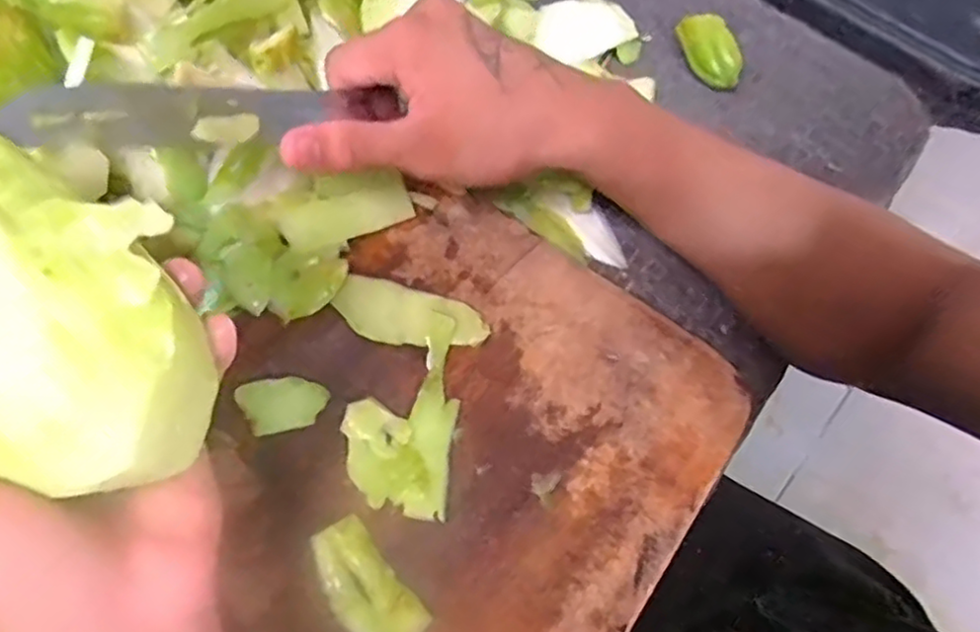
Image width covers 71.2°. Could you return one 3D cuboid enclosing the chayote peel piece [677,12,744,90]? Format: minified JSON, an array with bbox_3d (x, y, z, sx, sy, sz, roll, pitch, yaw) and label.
[{"bbox_3d":[0.148,-0.180,0.456,0.024,0.029,0.053,-16,67,-11],"label":"chayote peel piece"}]

